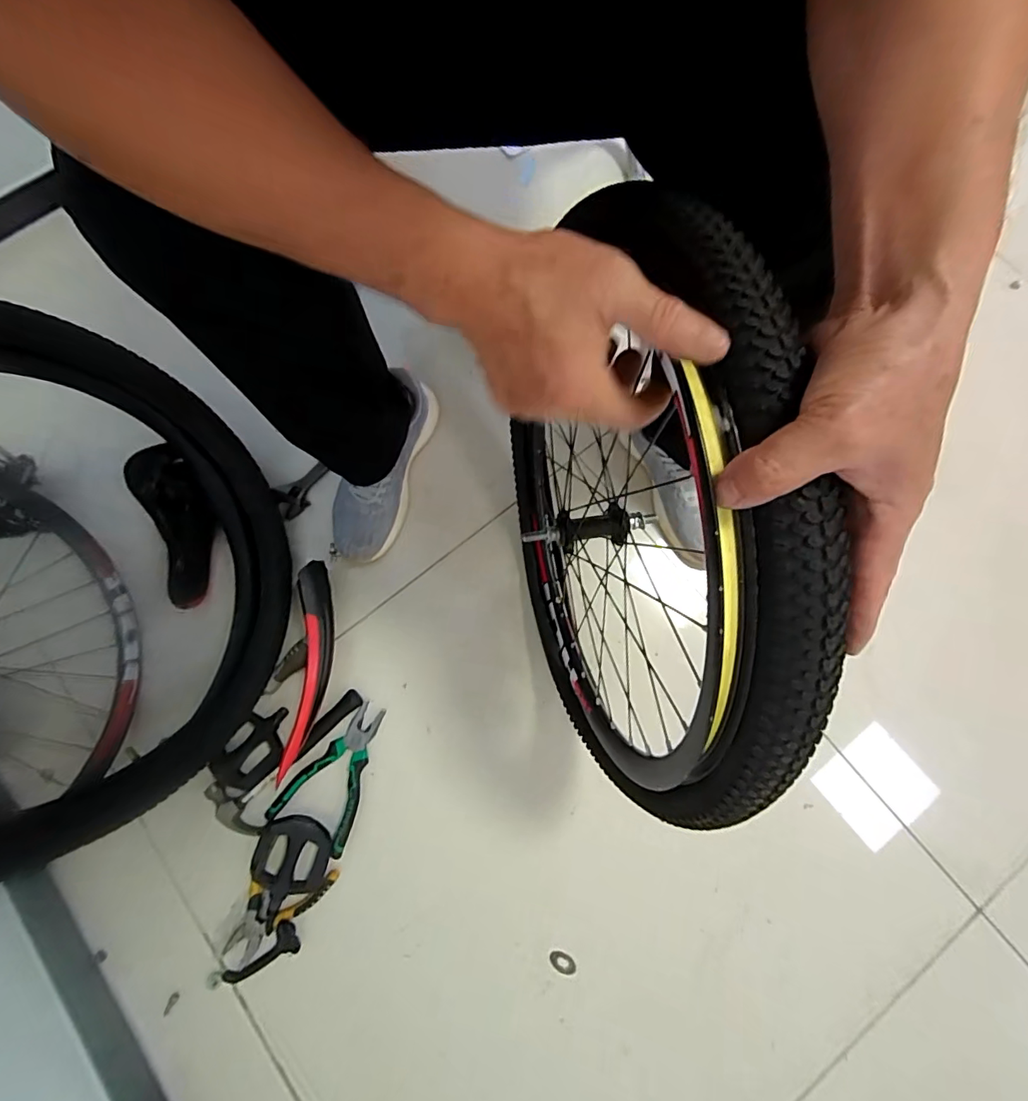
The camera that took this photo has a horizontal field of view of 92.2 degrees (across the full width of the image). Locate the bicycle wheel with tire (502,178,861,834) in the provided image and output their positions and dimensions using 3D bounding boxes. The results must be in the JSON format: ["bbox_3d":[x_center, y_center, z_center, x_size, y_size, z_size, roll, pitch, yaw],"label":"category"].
[{"bbox_3d":[0.089,0.002,0.475,0.056,0.515,0.443,-8,76,-11],"label":"bicycle wheel with tire"}]

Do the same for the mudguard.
[{"bbox_3d":[-0.283,0.159,0.674,0.065,0.074,0.287,-1,77,1],"label":"mudguard"}]

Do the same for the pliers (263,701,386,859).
[{"bbox_3d":[-0.235,0.300,0.669,0.113,0.019,0.181,30,79,7],"label":"pliers"}]

